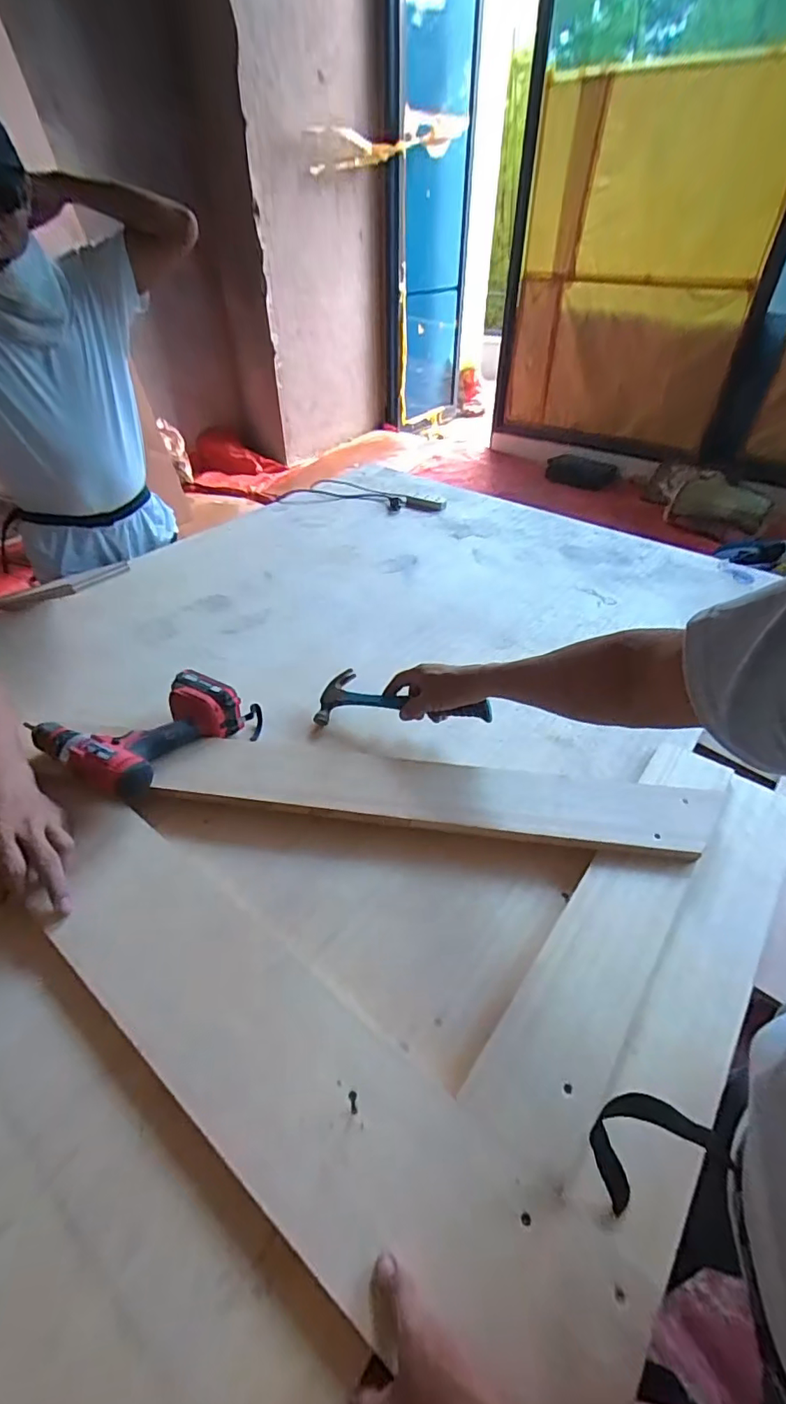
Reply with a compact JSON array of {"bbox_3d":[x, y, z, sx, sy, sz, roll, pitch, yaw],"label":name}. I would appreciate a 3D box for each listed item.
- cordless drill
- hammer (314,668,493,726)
[{"bbox_3d":[-0.359,0.032,0.770,0.197,0.077,0.231,25,48,25],"label":"cordless drill"},{"bbox_3d":[0.015,-0.002,0.805,0.268,0.034,0.095,4,41,20],"label":"hammer"}]

